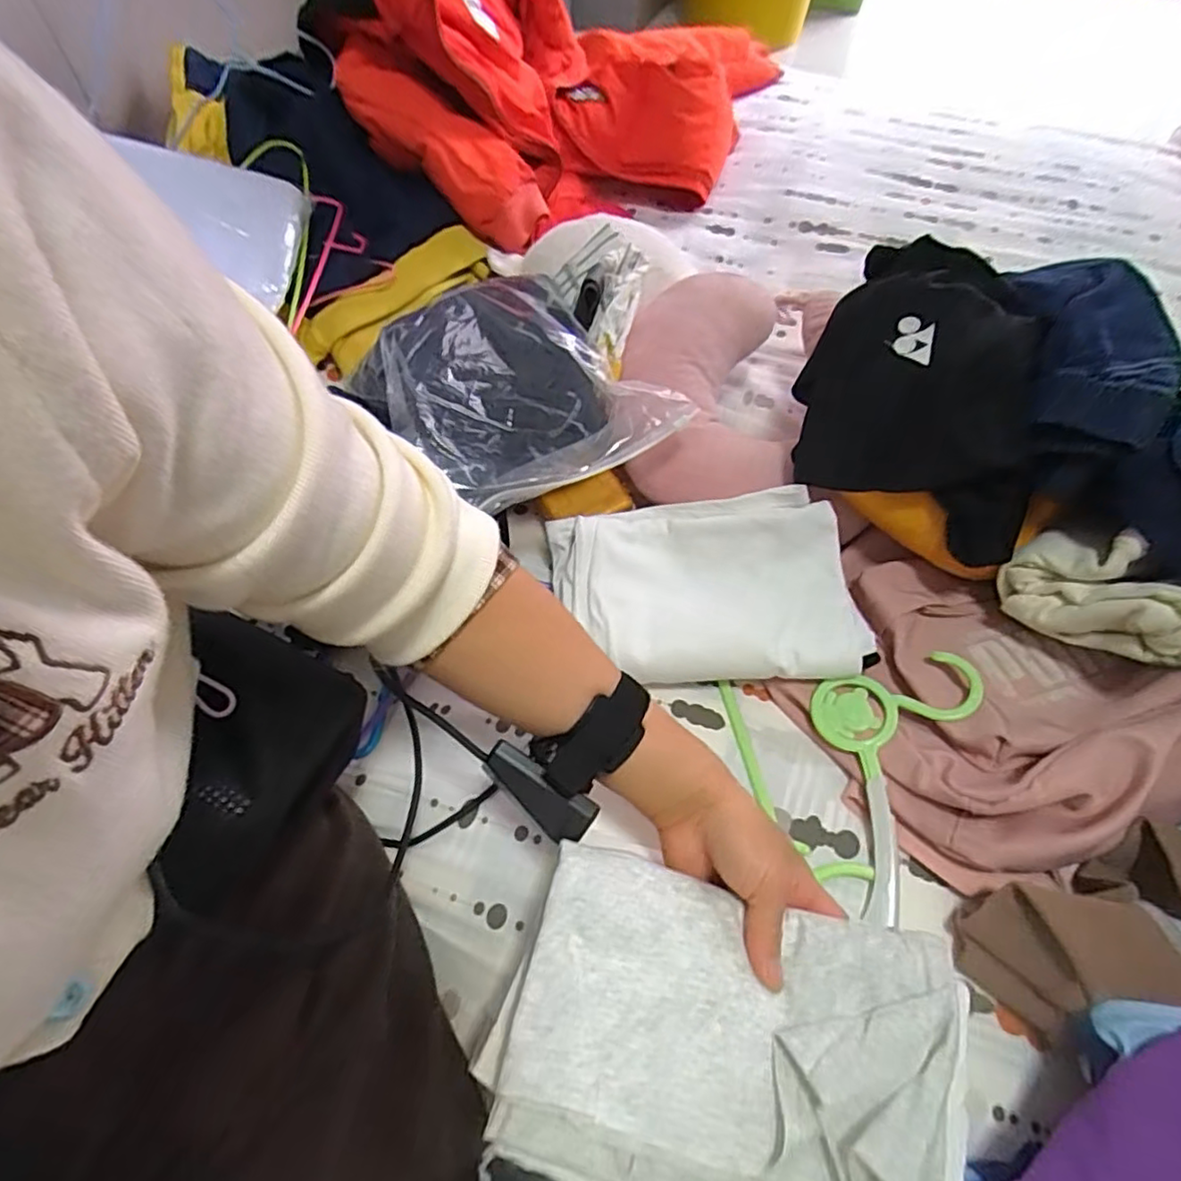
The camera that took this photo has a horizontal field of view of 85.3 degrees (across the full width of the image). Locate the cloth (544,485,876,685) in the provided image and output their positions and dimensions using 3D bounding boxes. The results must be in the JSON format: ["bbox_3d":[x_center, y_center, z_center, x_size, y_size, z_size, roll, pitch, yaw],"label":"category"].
[{"bbox_3d":[0.085,-0.007,0.493,0.220,0.038,0.146,-2,59,-3],"label":"cloth"}]

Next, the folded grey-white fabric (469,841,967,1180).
[{"bbox_3d":[0.068,0.217,0.304,0.219,0.044,0.137,13,59,6],"label":"folded grey-white fabric"}]

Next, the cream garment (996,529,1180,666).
[{"bbox_3d":[0.365,0.002,0.448,0.069,0.082,0.122,-32,65,-20],"label":"cream garment"}]

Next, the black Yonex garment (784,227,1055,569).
[{"bbox_3d":[0.270,-0.163,0.507,0.189,0.114,0.214,24,61,12],"label":"black Yonex garment"}]

